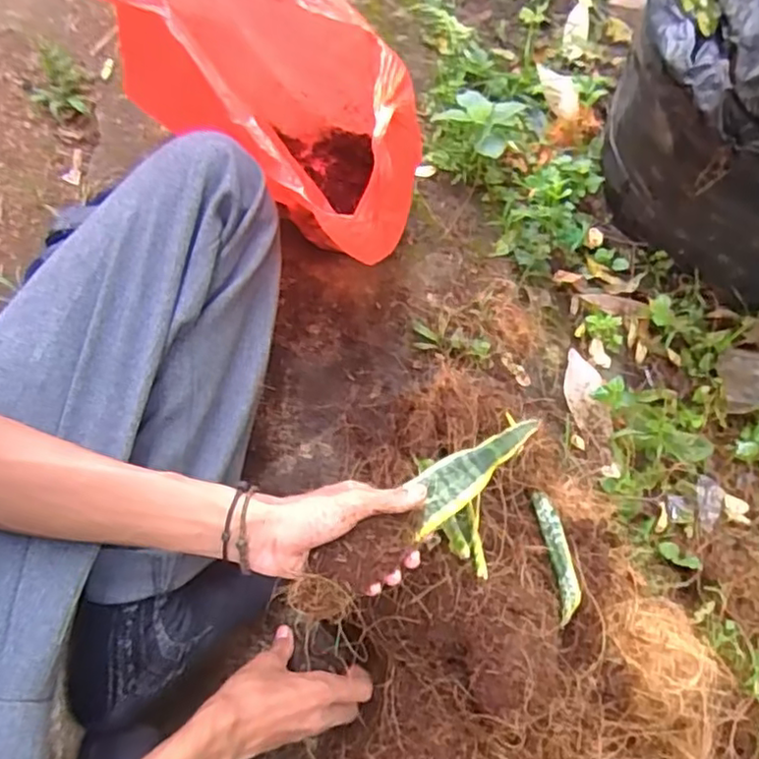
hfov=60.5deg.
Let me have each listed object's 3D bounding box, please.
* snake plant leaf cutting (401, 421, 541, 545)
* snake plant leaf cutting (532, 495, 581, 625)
[{"bbox_3d":[0.067,0.067,0.493,0.122,0.013,0.037,-36,71,-15],"label":"snake plant leaf cutting"},{"bbox_3d":[0.142,0.139,0.518,0.019,0.009,0.114,-4,42,0],"label":"snake plant leaf cutting"}]

